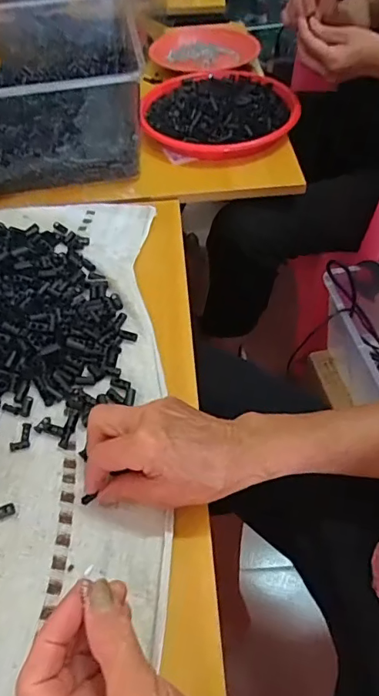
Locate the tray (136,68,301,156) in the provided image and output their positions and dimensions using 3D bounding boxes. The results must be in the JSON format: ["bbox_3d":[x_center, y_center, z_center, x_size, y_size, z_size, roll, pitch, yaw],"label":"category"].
[{"bbox_3d":[0.045,-0.368,0.755,0.231,0.038,0.237,-1,52,1],"label":"tray"}]

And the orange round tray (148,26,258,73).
[{"bbox_3d":[0.033,-0.555,0.917,0.184,0.031,0.195,-1,52,1],"label":"orange round tray"}]

